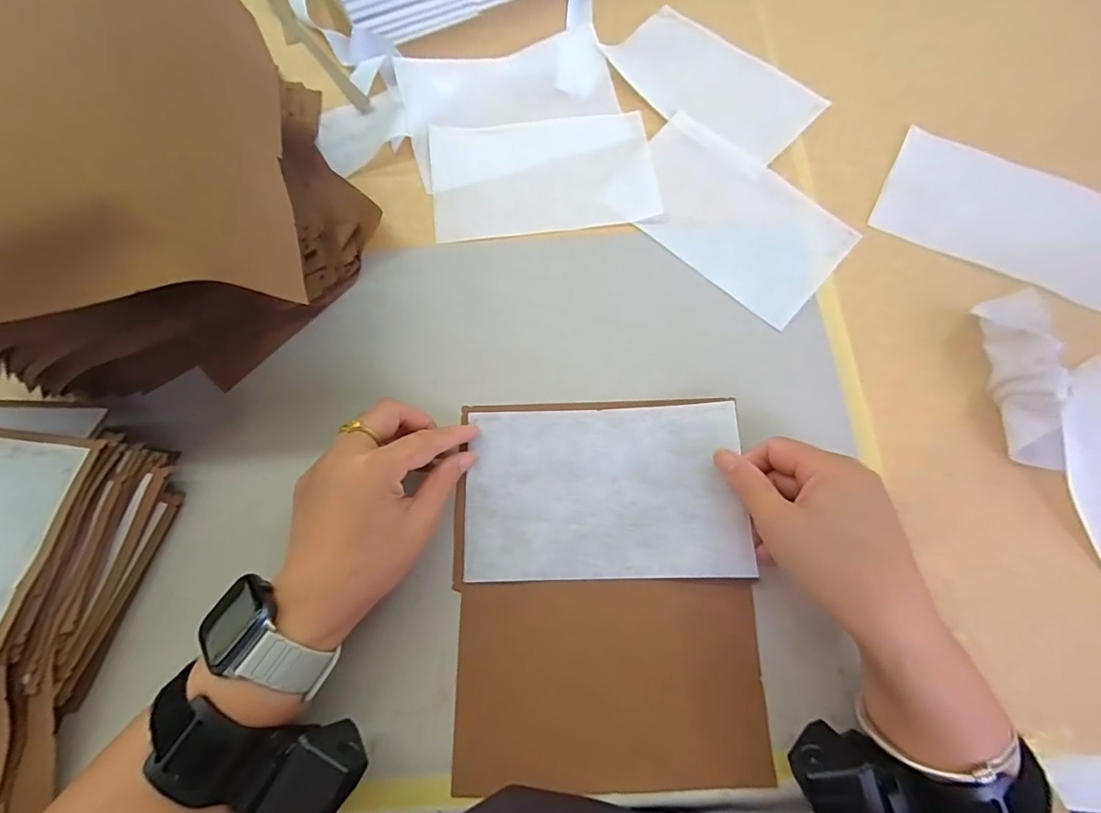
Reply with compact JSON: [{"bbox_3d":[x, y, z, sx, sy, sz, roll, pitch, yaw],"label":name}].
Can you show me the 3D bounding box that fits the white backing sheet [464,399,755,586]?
[{"bbox_3d":[0.034,0.054,0.314,0.174,0.010,0.110,-2,72,4],"label":"white backing sheet"}]

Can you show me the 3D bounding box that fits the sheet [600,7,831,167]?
[{"bbox_3d":[0.138,-0.277,0.411,0.172,0.005,0.097,38,77,11],"label":"sheet"}]

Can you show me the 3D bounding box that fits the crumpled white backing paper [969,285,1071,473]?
[{"bbox_3d":[0.309,-0.026,0.312,0.042,0.042,0.129,14,74,4],"label":"crumpled white backing paper"}]

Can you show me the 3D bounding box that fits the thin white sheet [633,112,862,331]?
[{"bbox_3d":[0.139,-0.150,0.375,0.174,0.006,0.109,41,78,11],"label":"thin white sheet"}]

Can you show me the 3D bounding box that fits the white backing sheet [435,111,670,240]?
[{"bbox_3d":[-0.007,-0.191,0.395,0.176,0.011,0.108,-6,73,-1],"label":"white backing sheet"}]

